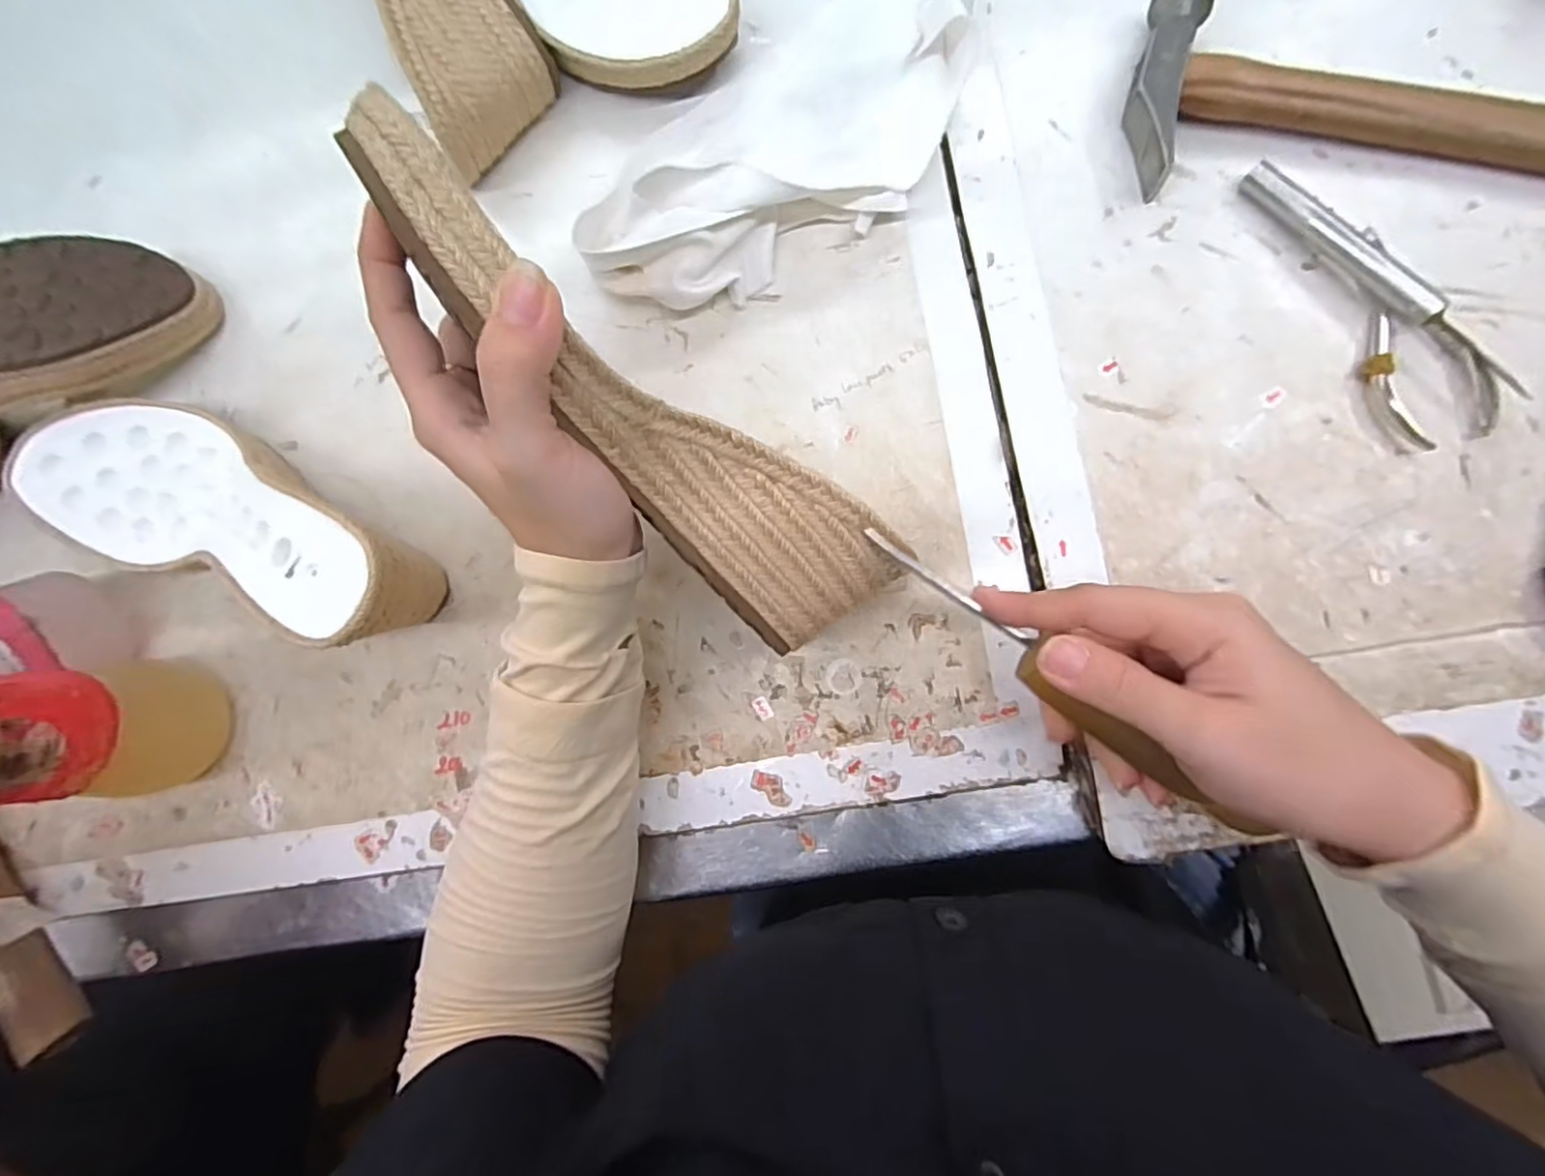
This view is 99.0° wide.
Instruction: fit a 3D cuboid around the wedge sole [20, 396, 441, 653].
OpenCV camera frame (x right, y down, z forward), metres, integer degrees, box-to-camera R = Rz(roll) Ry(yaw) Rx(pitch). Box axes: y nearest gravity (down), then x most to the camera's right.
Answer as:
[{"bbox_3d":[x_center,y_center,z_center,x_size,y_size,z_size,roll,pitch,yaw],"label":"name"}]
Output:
[{"bbox_3d":[-0.269,-0.039,0.322,0.243,0.074,0.080,16,86,8],"label":"wedge sole"}]

